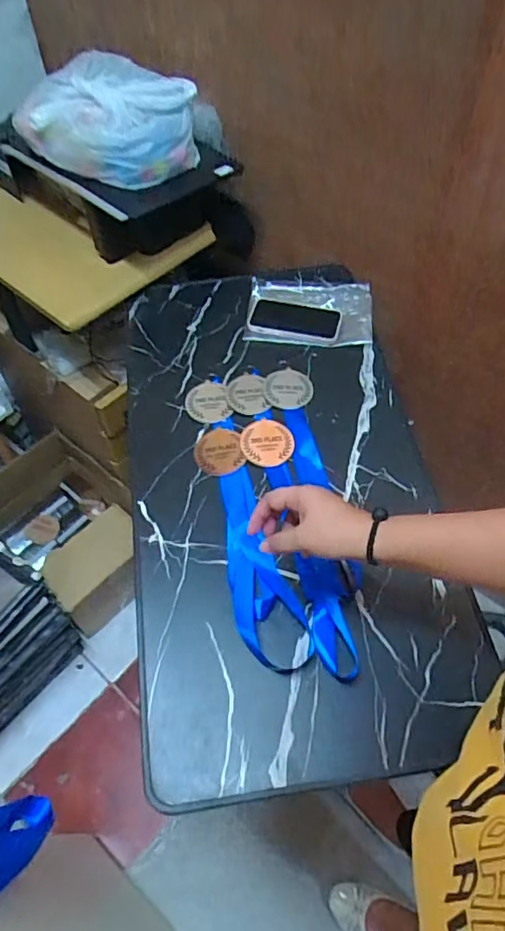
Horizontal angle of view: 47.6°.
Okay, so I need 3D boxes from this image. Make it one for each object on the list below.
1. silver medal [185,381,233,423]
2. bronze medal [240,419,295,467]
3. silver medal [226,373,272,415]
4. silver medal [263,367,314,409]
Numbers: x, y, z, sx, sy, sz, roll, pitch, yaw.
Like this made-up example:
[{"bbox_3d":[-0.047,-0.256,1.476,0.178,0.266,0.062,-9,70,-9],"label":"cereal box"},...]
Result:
[{"bbox_3d":[-0.067,-0.096,0.849,0.063,0.004,0.079,-12,56,-7],"label":"silver medal"},{"bbox_3d":[0.021,-0.034,0.806,0.073,0.007,0.075,4,59,-4],"label":"bronze medal"},{"bbox_3d":[-0.009,-0.109,0.856,0.059,0.004,0.074,-7,56,-3],"label":"silver medal"},{"bbox_3d":[0.054,-0.119,0.863,0.073,0.007,0.080,-1,56,1],"label":"silver medal"}]

